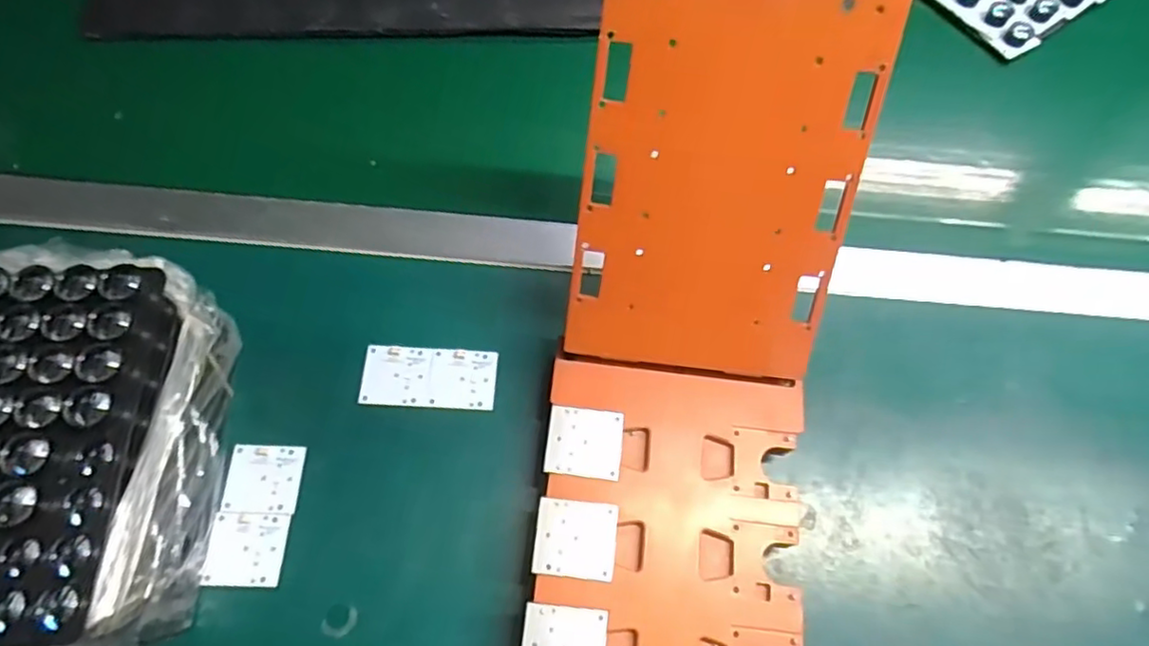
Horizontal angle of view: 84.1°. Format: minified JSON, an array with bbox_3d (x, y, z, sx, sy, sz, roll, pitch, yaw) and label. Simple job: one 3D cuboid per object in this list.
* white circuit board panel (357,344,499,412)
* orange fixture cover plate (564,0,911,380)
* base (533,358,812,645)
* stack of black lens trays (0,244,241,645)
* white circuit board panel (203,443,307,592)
[{"bbox_3d":[-0.105,0.040,0.462,0.094,0.004,0.044,3,67,-1],"label":"white circuit board panel"},{"bbox_3d":[0.084,-0.077,0.375,0.156,0.228,0.006,7,24,1],"label":"orange fixture cover plate"},{"bbox_3d":[0.060,0.145,0.407,0.164,0.037,0.229,7,67,0],"label":"base"},{"bbox_3d":[-0.286,0.079,0.370,0.139,0.122,0.219,0,68,-3],"label":"stack of black lens trays"},{"bbox_3d":[-0.210,0.125,0.420,0.048,0.005,0.089,2,67,-2],"label":"white circuit board panel"}]

